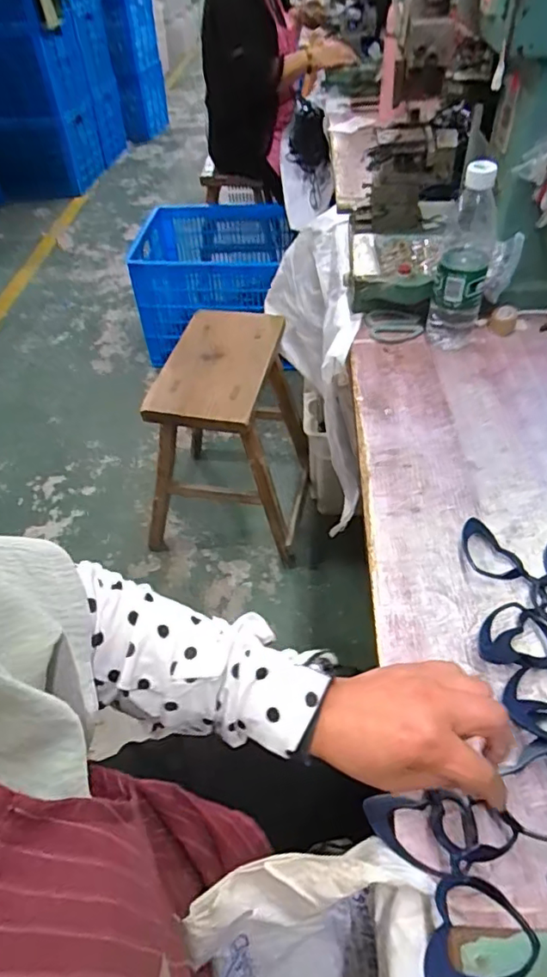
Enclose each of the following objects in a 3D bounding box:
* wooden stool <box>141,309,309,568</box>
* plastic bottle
[{"bbox_3d":[-0.111,-0.115,1.364,0.364,0.483,0.371,6,47,9],"label":"wooden stool"},{"bbox_3d":[0.247,-0.291,0.718,0.067,0.229,0.067,9,48,12],"label":"plastic bottle"}]

